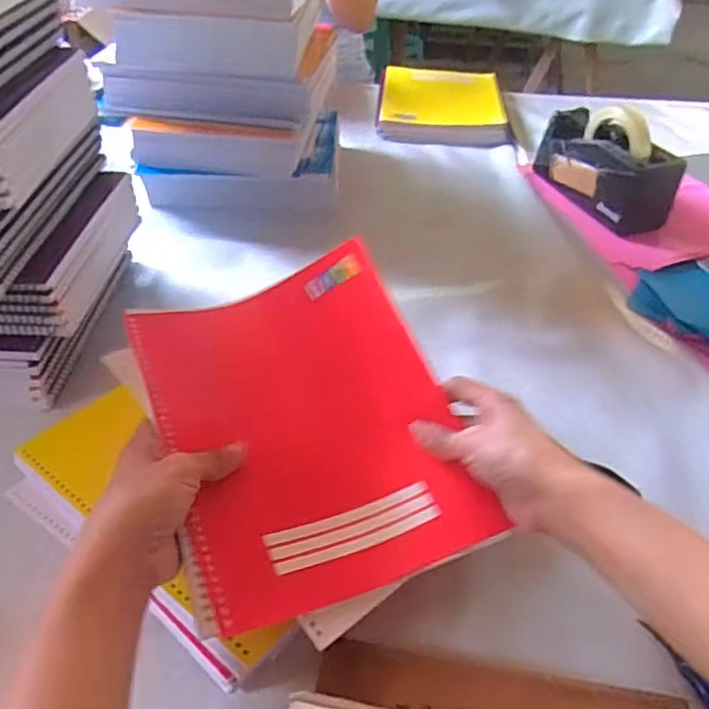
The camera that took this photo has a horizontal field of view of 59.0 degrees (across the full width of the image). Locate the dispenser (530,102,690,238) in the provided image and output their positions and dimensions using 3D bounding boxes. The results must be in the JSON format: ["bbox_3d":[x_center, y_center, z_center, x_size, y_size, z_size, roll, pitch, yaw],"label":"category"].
[{"bbox_3d":[0.324,-0.247,0.814,0.070,0.125,0.196,-15,45,-18],"label":"dispenser"}]

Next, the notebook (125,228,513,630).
[{"bbox_3d":[-0.034,0.039,0.427,0.184,0.031,0.238,-16,60,-19],"label":"notebook"}]

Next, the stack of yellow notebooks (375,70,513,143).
[{"bbox_3d":[0.145,-0.424,1.052,0.200,0.040,0.248,3,42,1],"label":"stack of yellow notebooks"}]

